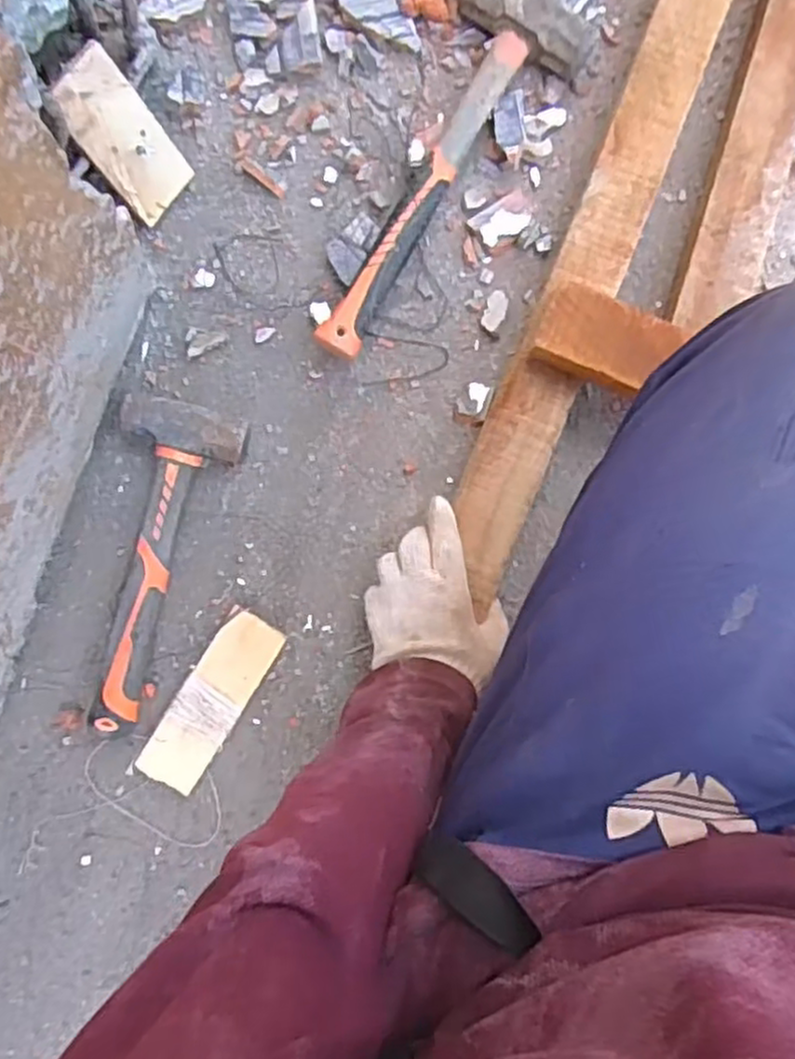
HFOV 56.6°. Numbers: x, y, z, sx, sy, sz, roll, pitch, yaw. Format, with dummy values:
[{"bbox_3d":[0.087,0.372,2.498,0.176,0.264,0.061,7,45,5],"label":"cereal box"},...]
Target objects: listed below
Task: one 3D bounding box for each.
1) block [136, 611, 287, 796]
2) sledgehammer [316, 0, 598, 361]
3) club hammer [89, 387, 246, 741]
[{"bbox_3d":[-0.159,0.147,0.633,0.053,0.018,0.156,32,89,1],"label":"block"},{"bbox_3d":[0.030,-0.301,0.622,0.121,0.047,0.346,32,89,1],"label":"sledgehammer"},{"bbox_3d":[-0.216,0.028,0.617,0.095,0.047,0.272,20,89,1],"label":"club hammer"}]

